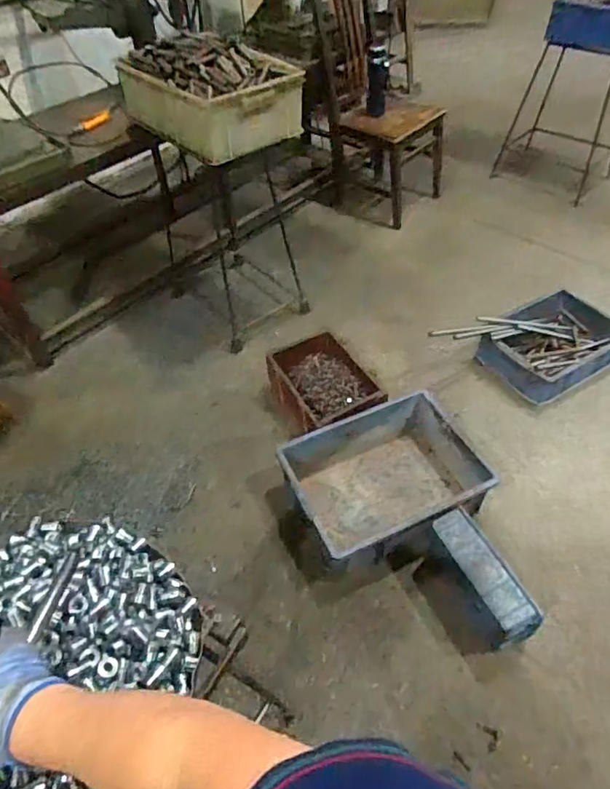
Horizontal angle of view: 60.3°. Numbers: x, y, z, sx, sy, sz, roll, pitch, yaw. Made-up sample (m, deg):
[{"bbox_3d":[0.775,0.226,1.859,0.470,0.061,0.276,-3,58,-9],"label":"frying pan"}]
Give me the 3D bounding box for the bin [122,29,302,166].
[{"bbox_3d":[-0.275,-0.884,1.510,0.340,0.227,0.433,-37,57,-25],"label":"bin"}]

